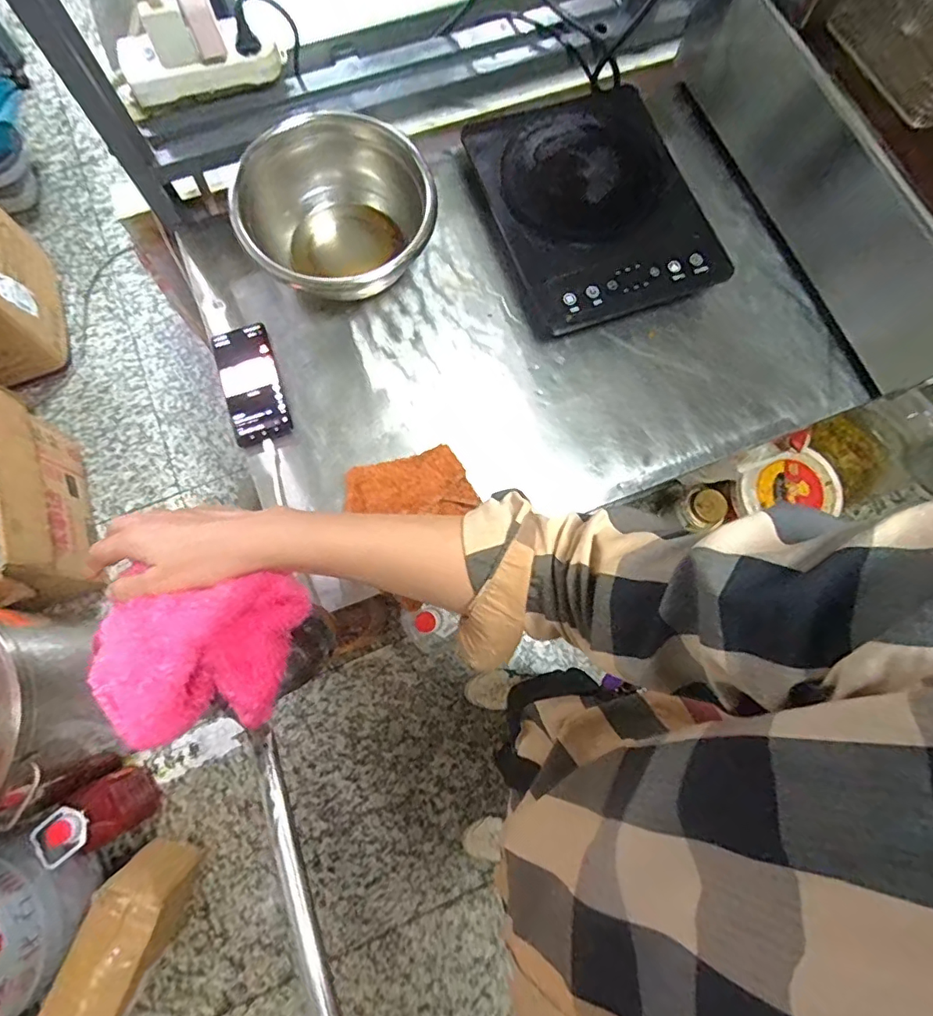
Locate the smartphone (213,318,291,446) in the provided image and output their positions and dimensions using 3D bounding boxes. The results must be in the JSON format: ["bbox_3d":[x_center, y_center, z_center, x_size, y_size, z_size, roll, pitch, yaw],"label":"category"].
[{"bbox_3d":[-0.282,-0.163,0.690,0.075,0.009,0.159,-18,77,-6],"label":"smartphone"}]

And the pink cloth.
[{"bbox_3d":[-0.186,0.097,0.363,0.124,0.067,0.106,1,76,-2],"label":"pink cloth"}]

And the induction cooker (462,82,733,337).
[{"bbox_3d":[0.177,-0.430,0.754,0.282,0.057,0.345,-20,77,-7],"label":"induction cooker"}]

